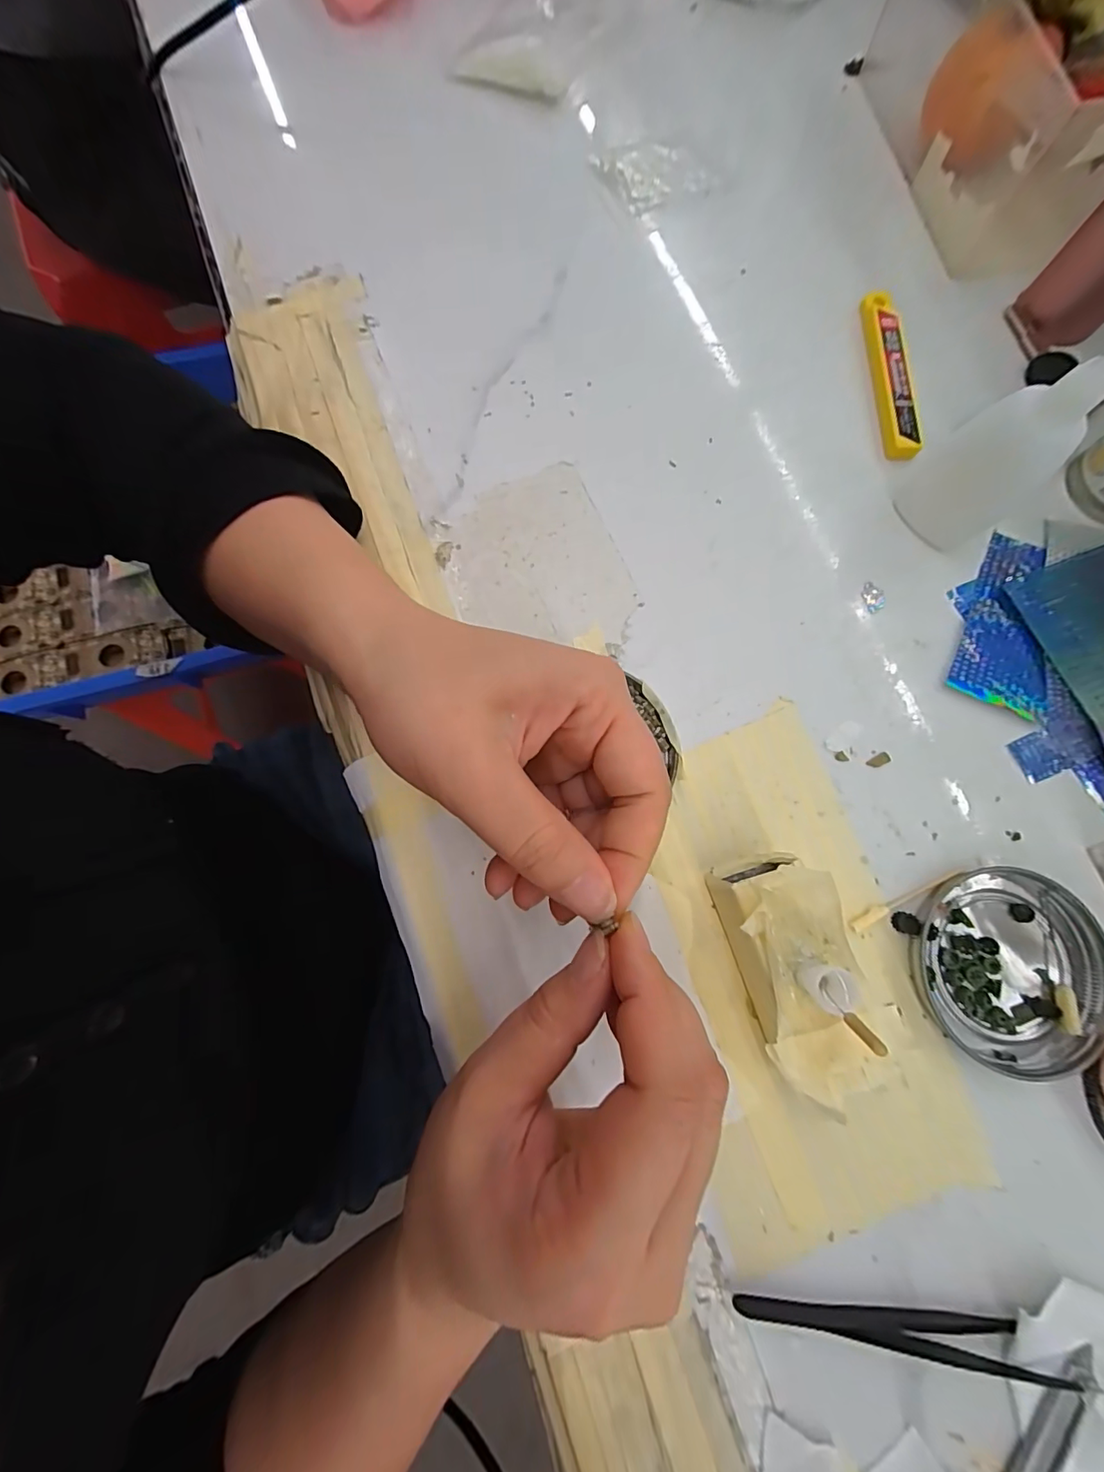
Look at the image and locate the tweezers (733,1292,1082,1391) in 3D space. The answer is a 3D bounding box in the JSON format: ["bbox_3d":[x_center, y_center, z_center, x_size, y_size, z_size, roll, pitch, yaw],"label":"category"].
[{"bbox_3d":[0.127,0.214,0.181,0.118,0.009,0.016,12,78,3],"label":"tweezers"}]

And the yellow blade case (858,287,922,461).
[{"bbox_3d":[0.183,-0.195,0.271,0.018,0.011,0.099,-2,78,0],"label":"yellow blade case"}]

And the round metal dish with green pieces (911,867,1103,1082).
[{"bbox_3d":[0.192,0.097,0.208,0.076,0.009,0.074,0,78,0],"label":"round metal dish with green pieces"}]

